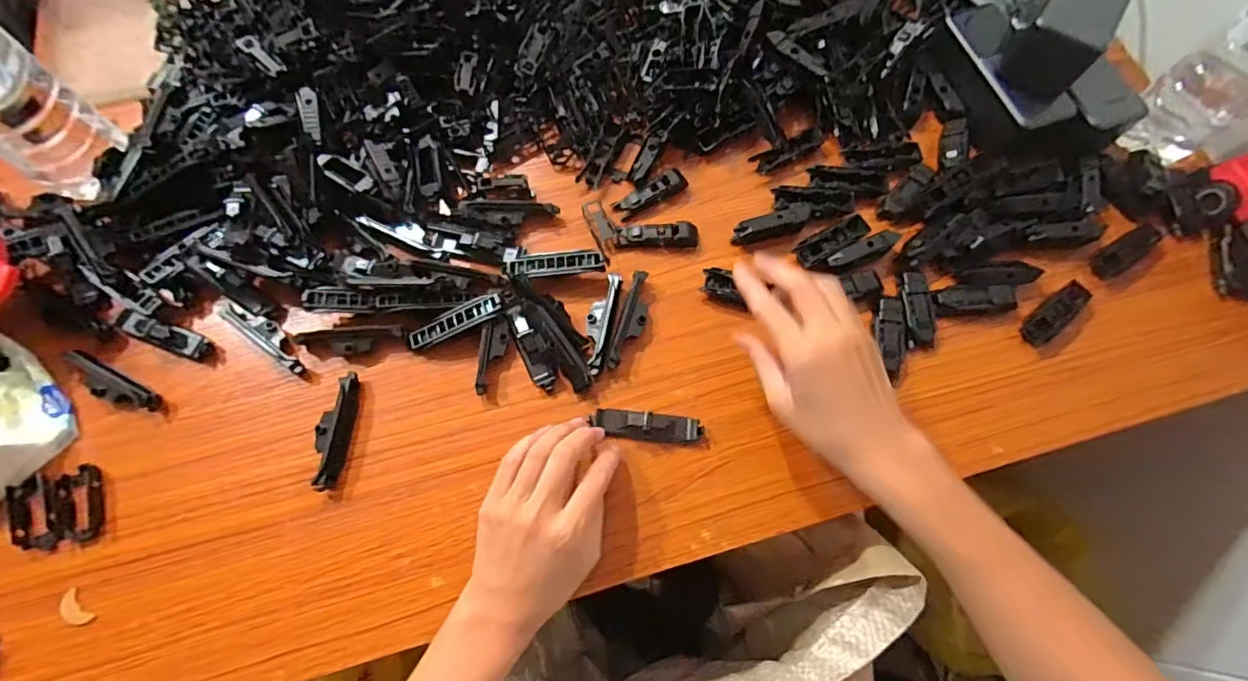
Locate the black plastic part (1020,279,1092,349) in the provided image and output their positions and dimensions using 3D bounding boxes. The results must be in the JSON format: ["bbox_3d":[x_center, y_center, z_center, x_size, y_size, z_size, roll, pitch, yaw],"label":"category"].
[{"bbox_3d":[0.335,-0.022,0.423,0.067,0.012,0.023,-39,77,-14],"label":"black plastic part"}]

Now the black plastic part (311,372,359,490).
[{"bbox_3d":[-0.204,0.062,0.380,0.018,0.020,0.080,6,71,0],"label":"black plastic part"}]

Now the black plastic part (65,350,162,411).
[{"bbox_3d":[-0.363,0.031,0.382,0.073,0.016,0.020,25,72,6],"label":"black plastic part"}]

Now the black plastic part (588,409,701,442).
[{"bbox_3d":[0.019,0.062,0.385,0.074,0.018,0.019,7,71,0],"label":"black plastic part"}]

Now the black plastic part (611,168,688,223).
[{"bbox_3d":[0.023,-0.122,0.451,0.066,0.010,0.020,-32,75,-12],"label":"black plastic part"}]

